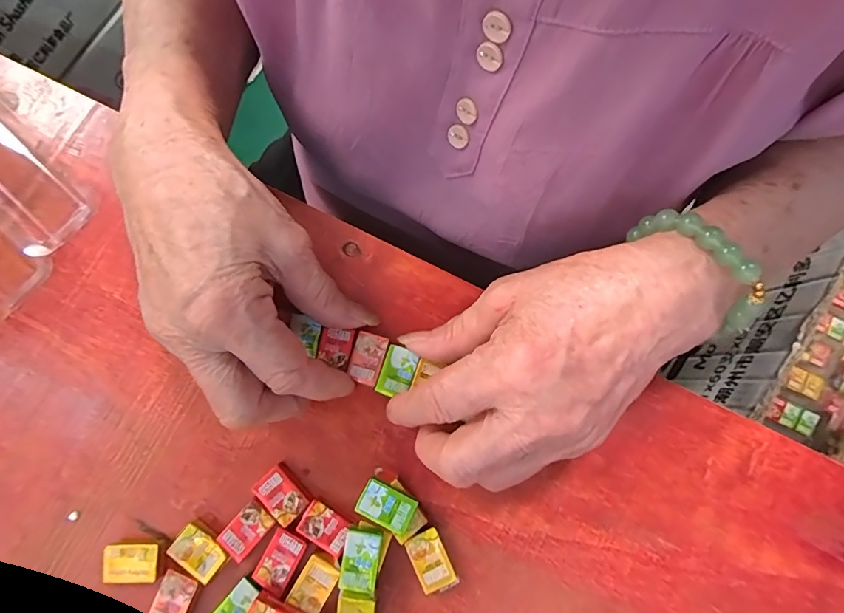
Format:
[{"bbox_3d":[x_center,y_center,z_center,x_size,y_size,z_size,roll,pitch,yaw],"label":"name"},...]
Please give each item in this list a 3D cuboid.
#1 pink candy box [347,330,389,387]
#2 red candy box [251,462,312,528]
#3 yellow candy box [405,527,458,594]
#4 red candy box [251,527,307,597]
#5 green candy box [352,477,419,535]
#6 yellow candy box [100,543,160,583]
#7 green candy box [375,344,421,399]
[{"bbox_3d":[-0.028,0.026,0.217,0.015,0.004,0.025,18,80,3],"label":"pink candy box"},{"bbox_3d":[-0.067,0.091,0.210,0.025,0.008,0.018,42,82,7],"label":"red candy box"},{"bbox_3d":[0.004,0.120,0.204,0.016,0.008,0.027,-25,80,-4],"label":"yellow candy box"},{"bbox_3d":[-0.067,0.119,0.200,0.017,0.004,0.025,27,81,5],"label":"red candy box"},{"bbox_3d":[-0.016,0.092,0.199,0.025,0.004,0.016,26,76,6],"label":"green candy box"},{"bbox_3d":[-0.137,0.121,0.205,0.025,0.008,0.016,-1,79,0],"label":"yellow candy box"},{"bbox_3d":[-0.013,0.033,0.216,0.017,0.004,0.025,21,80,4],"label":"green candy box"}]

